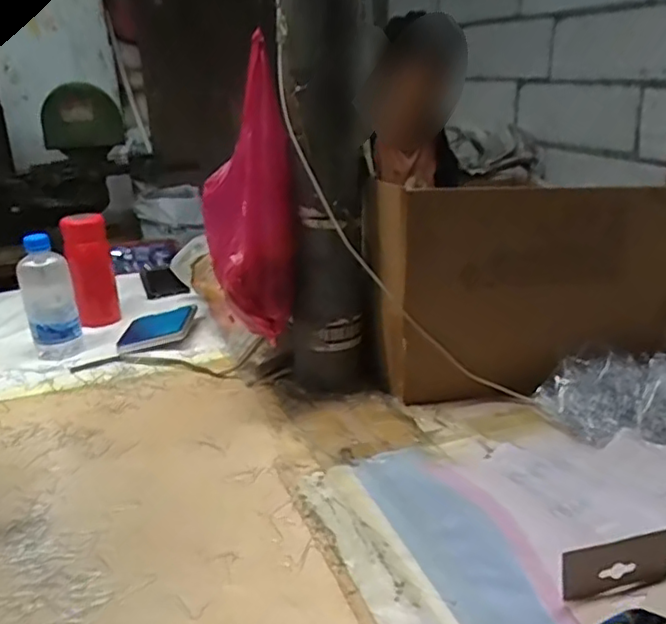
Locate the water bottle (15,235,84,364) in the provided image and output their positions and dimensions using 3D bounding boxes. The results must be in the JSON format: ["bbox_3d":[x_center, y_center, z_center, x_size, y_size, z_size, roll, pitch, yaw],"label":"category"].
[{"bbox_3d":[-0.400,-0.021,0.881,0.072,0.164,0.059,-11,24,-24],"label":"water bottle"}]

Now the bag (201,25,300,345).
[{"bbox_3d":[-0.091,-0.123,0.683,0.103,0.272,0.097,-3,22,-5],"label":"bag"}]

